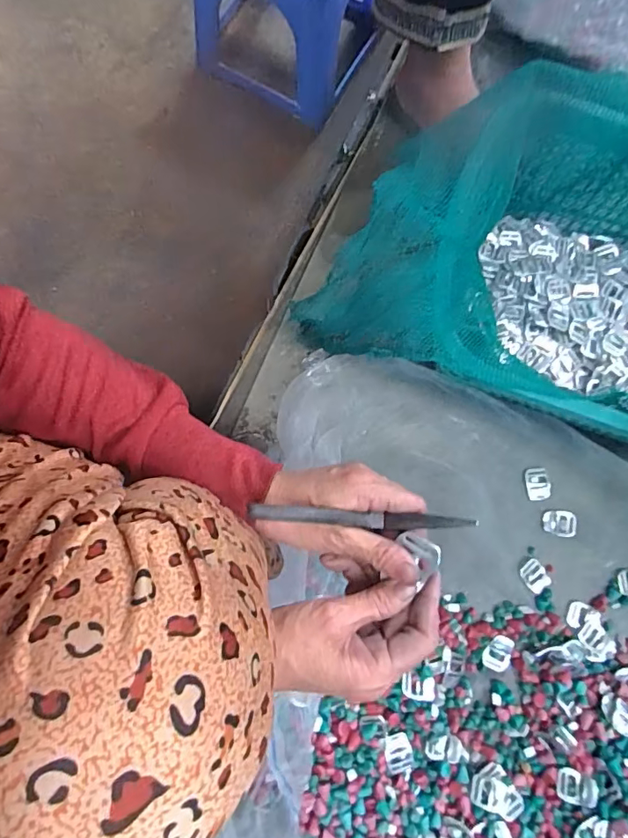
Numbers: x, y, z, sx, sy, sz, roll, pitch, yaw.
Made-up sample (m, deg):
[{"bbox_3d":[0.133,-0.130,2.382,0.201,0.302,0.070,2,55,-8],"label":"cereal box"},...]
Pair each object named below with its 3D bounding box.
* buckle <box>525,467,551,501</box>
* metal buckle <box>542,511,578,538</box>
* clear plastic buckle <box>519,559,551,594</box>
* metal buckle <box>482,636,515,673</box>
[{"bbox_3d":[0.279,0.081,0.612,0.029,0.004,0.039,-5,80,-2],"label":"buckle"},{"bbox_3d":[0.309,0.131,0.617,0.041,0.004,0.031,0,80,-1],"label":"metal buckle"},{"bbox_3d":[0.266,0.189,0.593,0.030,0.004,0.037,-36,83,-7],"label":"clear plastic buckle"},{"bbox_3d":[0.216,0.274,0.576,0.031,0.004,0.040,30,81,4],"label":"metal buckle"}]

